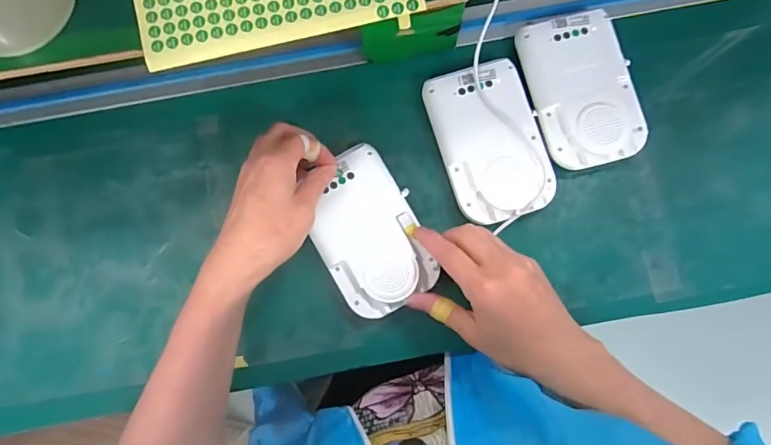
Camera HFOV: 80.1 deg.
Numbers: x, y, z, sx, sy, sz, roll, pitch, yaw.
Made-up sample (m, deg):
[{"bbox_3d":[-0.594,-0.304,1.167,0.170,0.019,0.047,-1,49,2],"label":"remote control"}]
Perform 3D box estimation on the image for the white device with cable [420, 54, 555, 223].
[{"bbox_3d":[0.103,-0.078,0.447,0.096,0.021,0.148,-18,84,-2],"label":"white device with cable"}]

